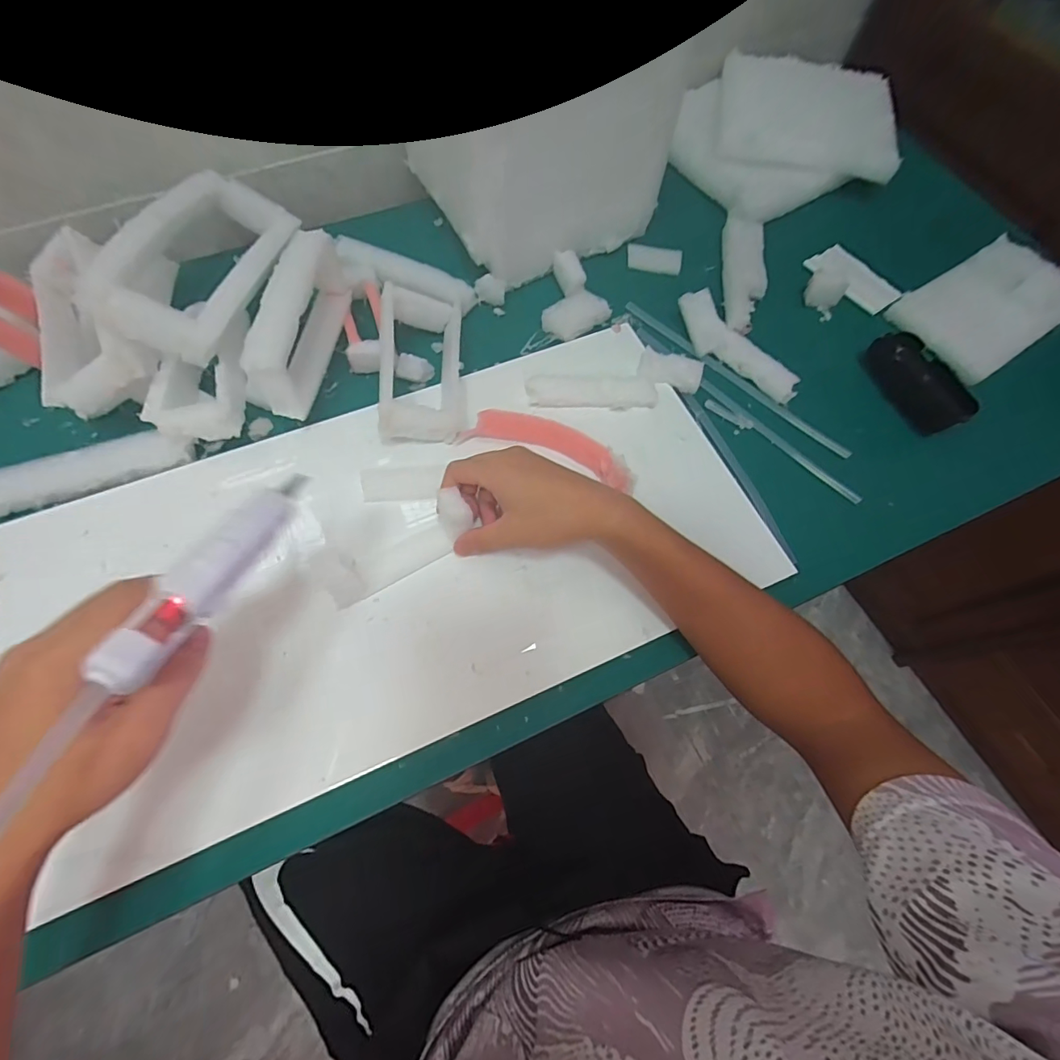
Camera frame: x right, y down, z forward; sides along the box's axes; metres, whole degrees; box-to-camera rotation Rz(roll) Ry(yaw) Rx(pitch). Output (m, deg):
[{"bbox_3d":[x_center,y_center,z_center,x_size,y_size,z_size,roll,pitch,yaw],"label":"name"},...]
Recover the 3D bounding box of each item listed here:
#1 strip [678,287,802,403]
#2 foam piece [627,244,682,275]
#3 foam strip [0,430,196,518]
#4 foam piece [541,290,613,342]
[{"bbox_3d":[0.206,-0.183,0.497,0.041,0.027,0.143,-41,74,-17],"label":"strip"},{"bbox_3d":[0.141,-0.308,0.562,0.060,0.004,0.041,13,67,3],"label":"foam piece"},{"bbox_3d":[-0.377,-0.051,0.423,0.169,0.022,0.036,-15,68,-8],"label":"foam strip"},{"bbox_3d":[0.046,-0.221,0.515,0.062,0.020,0.043,-37,73,-16],"label":"foam piece"}]

